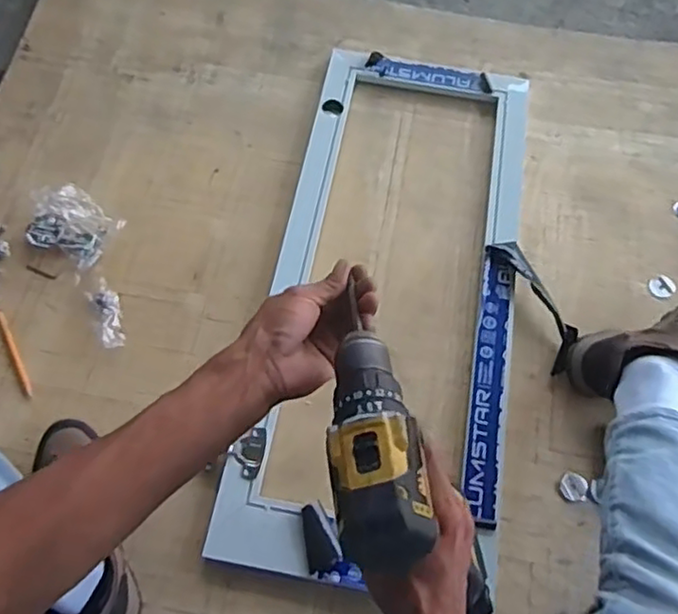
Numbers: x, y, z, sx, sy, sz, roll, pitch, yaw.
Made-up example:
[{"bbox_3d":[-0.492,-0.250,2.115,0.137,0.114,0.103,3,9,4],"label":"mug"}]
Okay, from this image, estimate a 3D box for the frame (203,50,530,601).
[{"bbox_3d":[0.080,-0.040,0.905,0.330,0.034,0.805,10,64,3],"label":"frame"}]

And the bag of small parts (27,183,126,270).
[{"bbox_3d":[-0.384,-0.117,0.925,0.133,0.044,0.097,26,66,11],"label":"bag of small parts"}]

